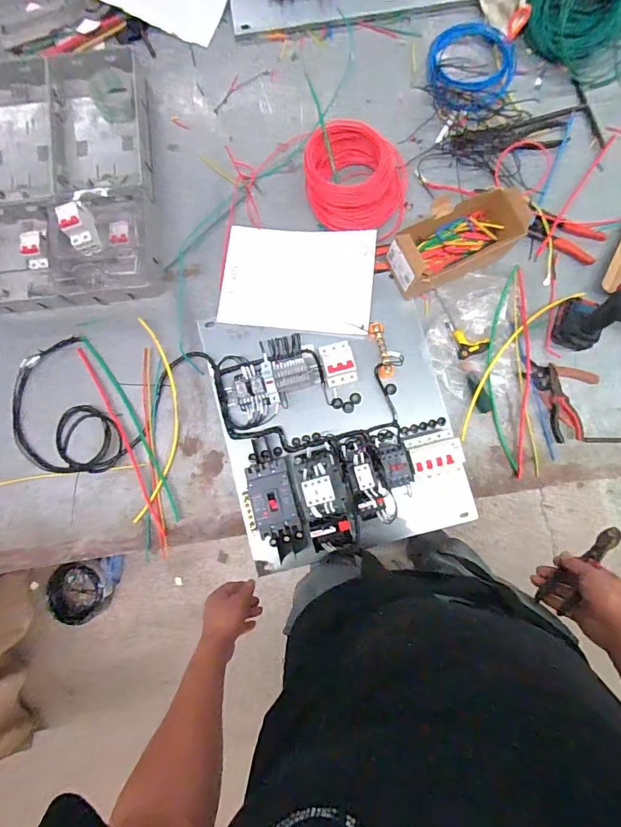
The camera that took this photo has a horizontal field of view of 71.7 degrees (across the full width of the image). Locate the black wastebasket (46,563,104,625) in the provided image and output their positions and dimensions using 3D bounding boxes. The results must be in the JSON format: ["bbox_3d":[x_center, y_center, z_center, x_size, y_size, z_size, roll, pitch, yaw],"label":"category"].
[{"bbox_3d":[-0.740,0.566,1.362,0.183,0.065,0.188,-29,86,-1],"label":"black wastebasket"}]

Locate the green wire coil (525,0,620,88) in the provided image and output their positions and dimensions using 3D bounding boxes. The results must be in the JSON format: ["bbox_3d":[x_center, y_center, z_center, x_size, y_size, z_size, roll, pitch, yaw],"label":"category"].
[{"bbox_3d":[0.558,-0.775,0.840,0.259,0.085,0.181,16,86,2],"label":"green wire coil"}]

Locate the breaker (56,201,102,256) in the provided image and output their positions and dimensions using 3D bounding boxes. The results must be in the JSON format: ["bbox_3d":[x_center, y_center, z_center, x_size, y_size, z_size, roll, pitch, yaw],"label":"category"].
[{"bbox_3d":[-0.400,-0.324,0.746,0.043,0.066,0.074,-20,84,-1],"label":"breaker"}]

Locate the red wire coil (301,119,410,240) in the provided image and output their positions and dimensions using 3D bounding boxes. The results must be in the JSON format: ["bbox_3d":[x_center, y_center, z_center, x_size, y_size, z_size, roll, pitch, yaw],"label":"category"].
[{"bbox_3d":[0.090,-0.455,0.833,0.200,0.074,0.175,11,86,2],"label":"red wire coil"}]

